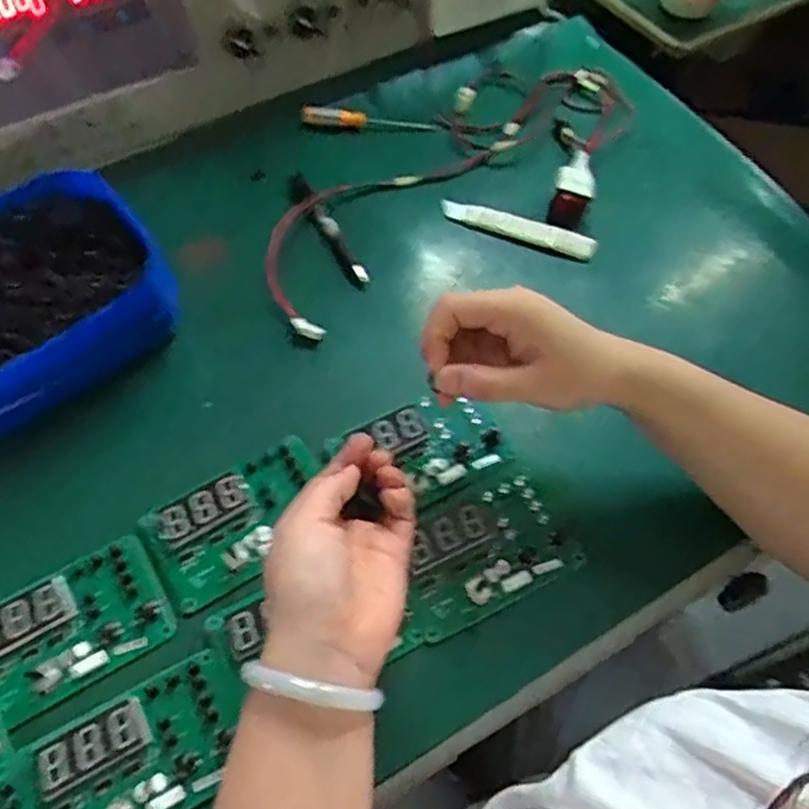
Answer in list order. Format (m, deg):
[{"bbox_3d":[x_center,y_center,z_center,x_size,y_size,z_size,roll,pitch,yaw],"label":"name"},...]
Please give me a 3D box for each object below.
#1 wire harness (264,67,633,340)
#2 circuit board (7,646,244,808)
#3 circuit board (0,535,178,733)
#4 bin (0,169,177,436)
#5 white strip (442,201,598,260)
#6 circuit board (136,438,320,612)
[{"bbox_3d":[0.053,-0.213,0.624,0.415,0.022,0.184,-30,64,-15],"label":"wire harness"},{"bbox_3d":[-0.157,0.205,0.401,0.124,0.022,0.075,-29,64,-15],"label":"circuit board"},{"bbox_3d":[-0.212,0.140,0.432,0.116,0.016,0.074,-29,64,-15],"label":"circuit board"},{"bbox_3d":[-0.286,-0.078,0.519,0.196,0.072,0.165,-40,67,-20],"label":"bin"},{"bbox_3d":[0.099,-0.156,0.596,0.136,0.007,0.020,19,62,11],"label":"white strip"},{"bbox_3d":[-0.110,0.076,0.467,0.123,0.013,0.071,-32,64,-16],"label":"circuit board"}]

